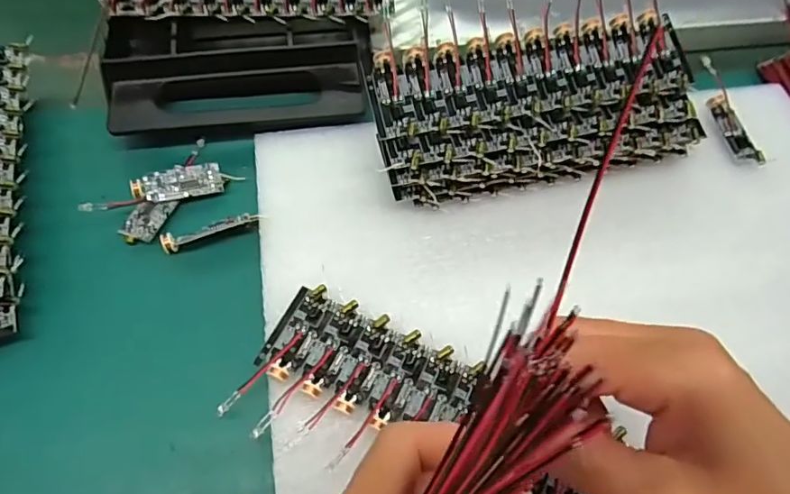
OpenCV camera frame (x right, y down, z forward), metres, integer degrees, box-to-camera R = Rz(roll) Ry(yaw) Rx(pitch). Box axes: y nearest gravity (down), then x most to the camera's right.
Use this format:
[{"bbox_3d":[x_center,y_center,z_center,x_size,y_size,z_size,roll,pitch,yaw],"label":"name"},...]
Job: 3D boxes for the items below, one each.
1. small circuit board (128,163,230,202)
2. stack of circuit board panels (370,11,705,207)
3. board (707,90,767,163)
[{"bbox_3d":[-0.111,-0.033,0.275,0.044,0.006,0.016,-10,84,-17],"label":"small circuit board"},{"bbox_3d":[0.072,-0.072,0.273,0.169,0.042,0.069,-10,64,-11],"label":"stack of circuit board panels"},{"bbox_3d":[0.192,-0.066,0.301,0.015,0.005,0.046,-10,67,-8],"label":"board"}]

